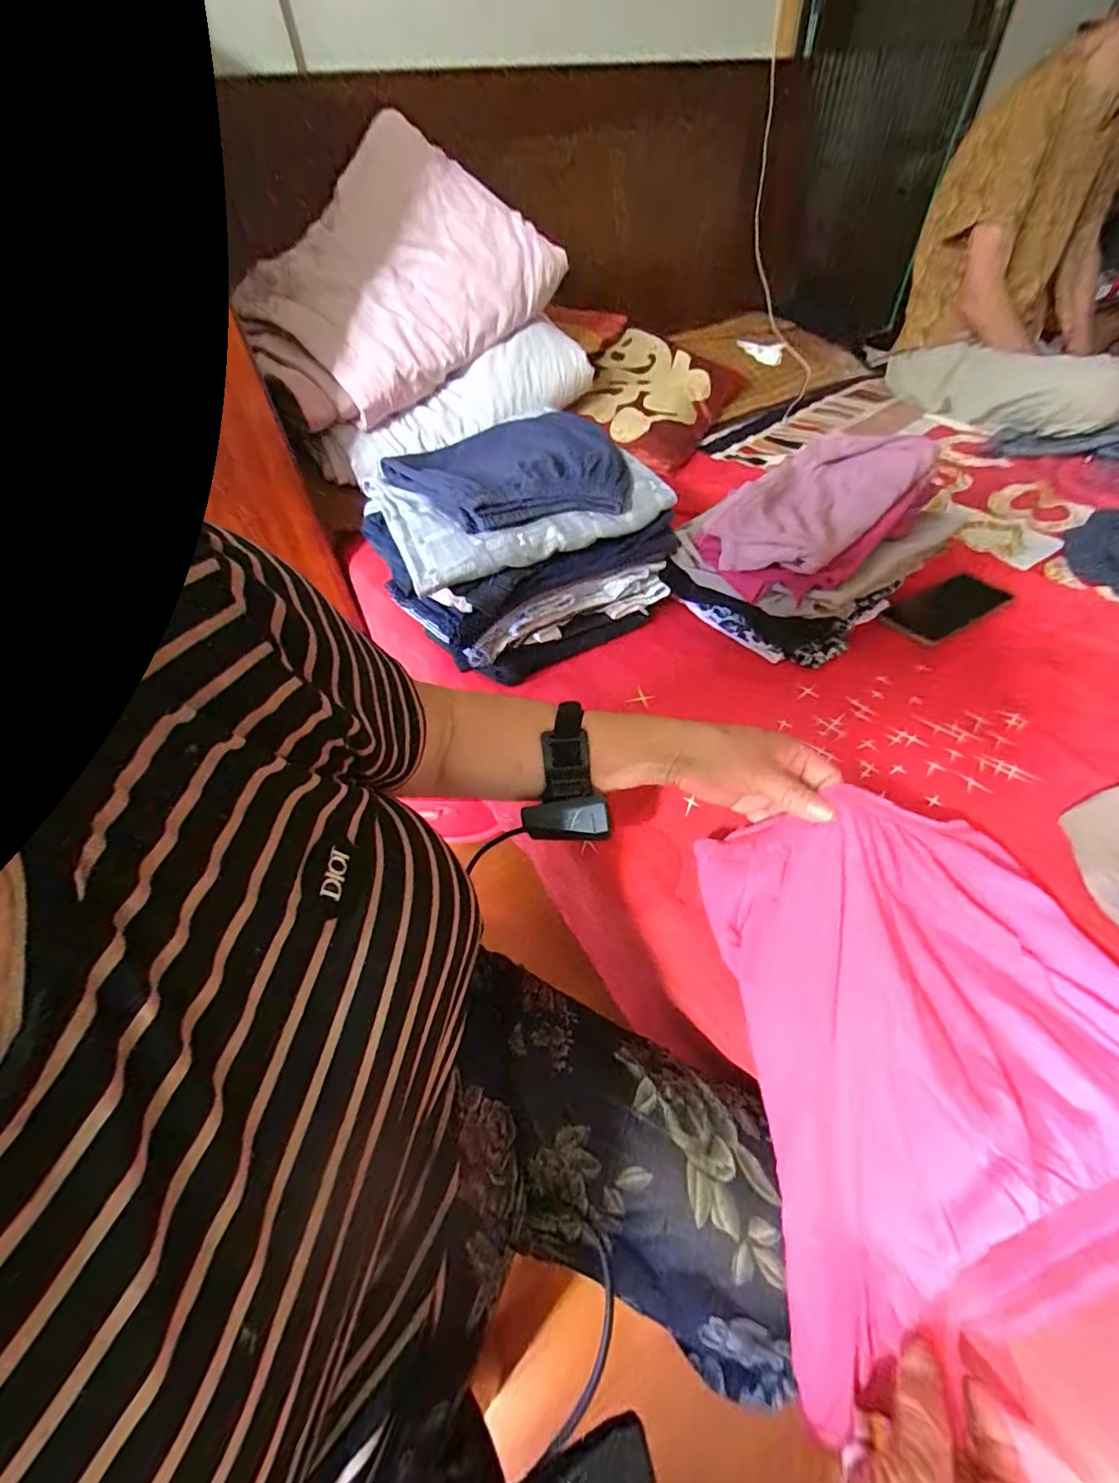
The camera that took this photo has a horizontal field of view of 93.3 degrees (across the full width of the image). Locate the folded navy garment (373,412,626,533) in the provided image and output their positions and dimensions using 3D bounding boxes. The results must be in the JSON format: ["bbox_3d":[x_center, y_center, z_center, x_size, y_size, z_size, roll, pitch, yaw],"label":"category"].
[{"bbox_3d":[-0.048,-0.296,0.569,0.238,0.050,0.186,-24,52,-16],"label":"folded navy garment"}]

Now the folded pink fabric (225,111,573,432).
[{"bbox_3d":[-0.275,-0.702,0.806,0.381,0.119,0.469,40,75,1],"label":"folded pink fabric"}]

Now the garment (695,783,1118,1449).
[{"bbox_3d":[0.253,0.178,0.330,0.277,0.083,0.279,-6,49,0],"label":"garment"}]

